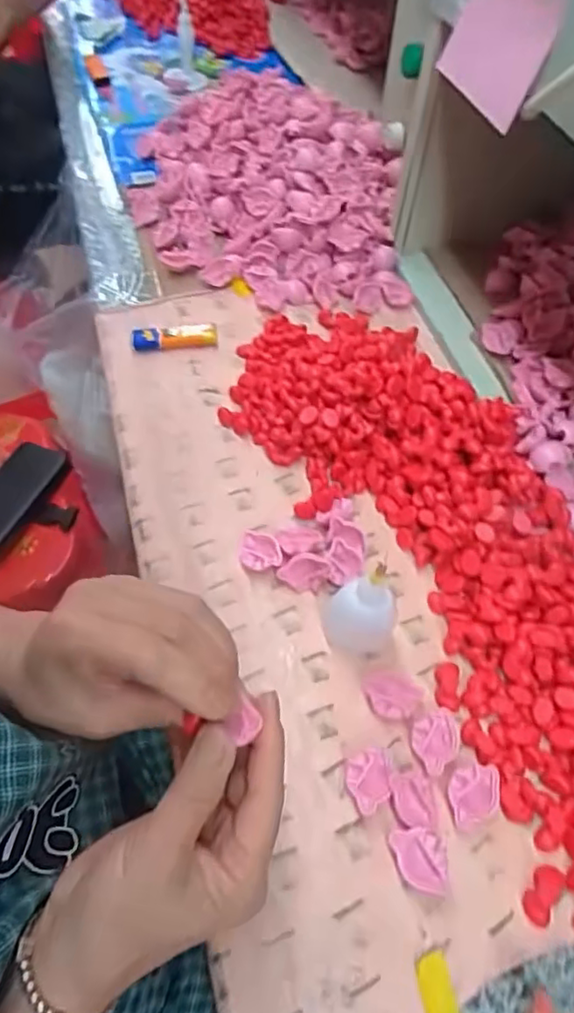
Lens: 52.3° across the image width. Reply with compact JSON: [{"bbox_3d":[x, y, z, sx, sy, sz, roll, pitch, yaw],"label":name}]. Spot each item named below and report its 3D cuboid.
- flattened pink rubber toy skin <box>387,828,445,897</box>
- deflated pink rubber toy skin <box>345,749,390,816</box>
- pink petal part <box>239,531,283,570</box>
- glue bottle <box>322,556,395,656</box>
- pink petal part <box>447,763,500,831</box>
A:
[{"bbox_3d":[0.073,0.198,0.329,0.032,0.010,0.028,12,58,5],"label":"flattened pink rubber toy skin"},{"bbox_3d":[0.048,0.162,0.345,0.026,0.010,0.034,-4,53,3],"label":"deflated pink rubber toy skin"},{"bbox_3d":[-0.018,0.034,0.426,0.030,0.014,0.029,7,57,2],"label":"pink petal part"},{"bbox_3d":[0.047,0.067,0.370,0.042,0.084,0.031,11,58,4],"label":"glue bottle"},{"bbox_3d":[0.110,0.169,0.345,0.036,0.012,0.027,-25,62,-17],"label":"pink petal part"}]

